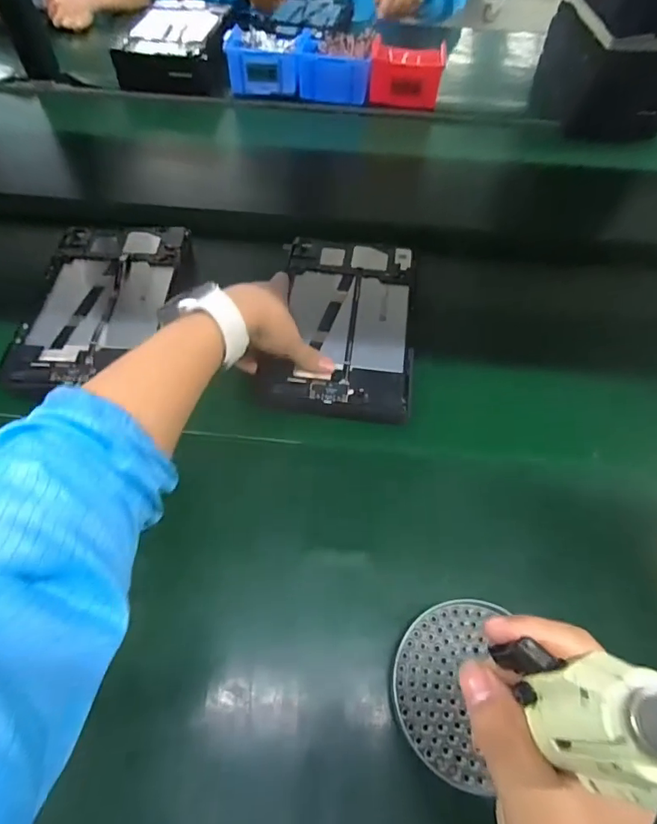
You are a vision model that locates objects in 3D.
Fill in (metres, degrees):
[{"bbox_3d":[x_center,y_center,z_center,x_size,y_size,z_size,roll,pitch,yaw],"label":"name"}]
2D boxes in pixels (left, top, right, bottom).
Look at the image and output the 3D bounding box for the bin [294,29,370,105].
[{"bbox_3d":[0.006,-0.585,0.801,0.119,0.062,0.135,-1,58,0],"label":"bin"}]

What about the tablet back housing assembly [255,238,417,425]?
[{"bbox_3d":[0.018,-0.098,0.514,0.148,0.015,0.238,7,58,5],"label":"tablet back housing assembly"}]

